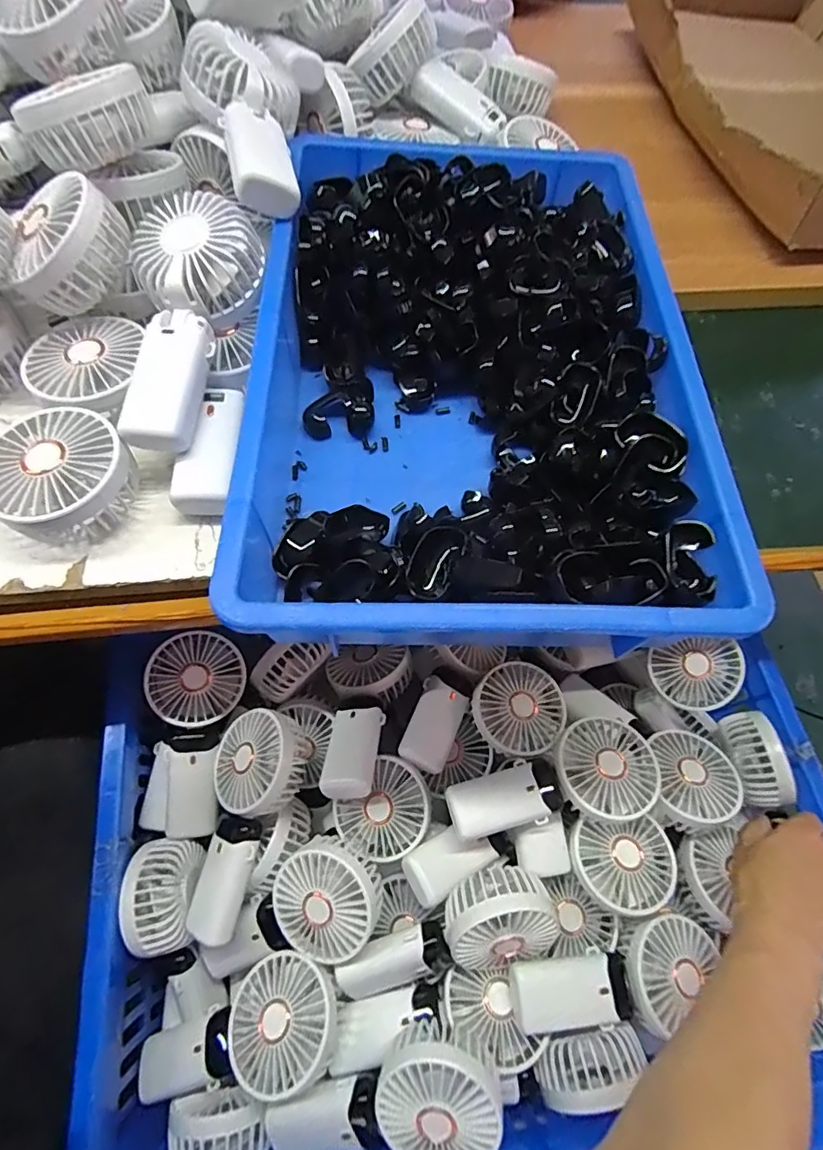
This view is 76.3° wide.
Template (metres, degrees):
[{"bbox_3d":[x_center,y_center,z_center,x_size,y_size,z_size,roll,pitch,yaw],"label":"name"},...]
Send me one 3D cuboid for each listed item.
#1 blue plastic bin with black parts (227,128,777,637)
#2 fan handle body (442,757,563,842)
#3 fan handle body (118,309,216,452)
[{"bbox_3d":[0.042,-0.154,0.376,0.282,0.084,0.427,1,65,-3],"label":"blue plastic bin with black parts"},{"bbox_3d":[0.082,0.193,0.452,0.101,0.041,0.047,-16,67,-11],"label":"fan handle body"},{"bbox_3d":[-0.159,-0.128,0.343,0.045,0.022,0.092,8,80,0],"label":"fan handle body"}]

